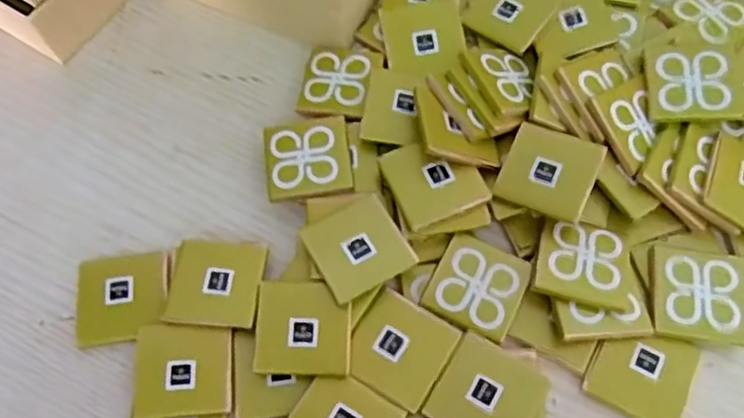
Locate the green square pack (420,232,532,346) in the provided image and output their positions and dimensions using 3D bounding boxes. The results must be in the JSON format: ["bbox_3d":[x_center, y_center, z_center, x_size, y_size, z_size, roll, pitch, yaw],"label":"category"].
[{"bbox_3d":[0.042,0.031,0.268,0.034,0.006,0.037,23,69,11],"label":"green square pack"}]

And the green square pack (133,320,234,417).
[{"bbox_3d":[-0.071,0.062,0.257,0.036,0.007,0.034,-3,66,0],"label":"green square pack"}]

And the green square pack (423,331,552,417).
[{"bbox_3d":[0.043,0.070,0.249,0.036,0.004,0.036,29,70,13],"label":"green square pack"}]

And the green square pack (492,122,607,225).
[{"bbox_3d":[0.073,-0.016,0.273,0.036,0.004,0.035,23,69,11],"label":"green square pack"}]

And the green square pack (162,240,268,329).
[{"bbox_3d":[-0.062,0.029,0.270,0.036,0.009,0.036,4,66,3],"label":"green square pack"}]

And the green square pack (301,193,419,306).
[{"bbox_3d":[-0.006,0.015,0.268,0.035,0.009,0.036,-28,69,-11],"label":"green square pack"}]

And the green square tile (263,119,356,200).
[{"bbox_3d":[-0.027,-0.022,0.287,0.035,0.004,0.035,-8,68,-1],"label":"green square tile"}]

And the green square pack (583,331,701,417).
[{"bbox_3d":[0.104,0.062,0.254,0.035,0.005,0.033,27,70,13],"label":"green square pack"}]

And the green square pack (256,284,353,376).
[{"bbox_3d":[-0.026,0.045,0.258,0.036,0.006,0.035,1,66,2],"label":"green square pack"}]

